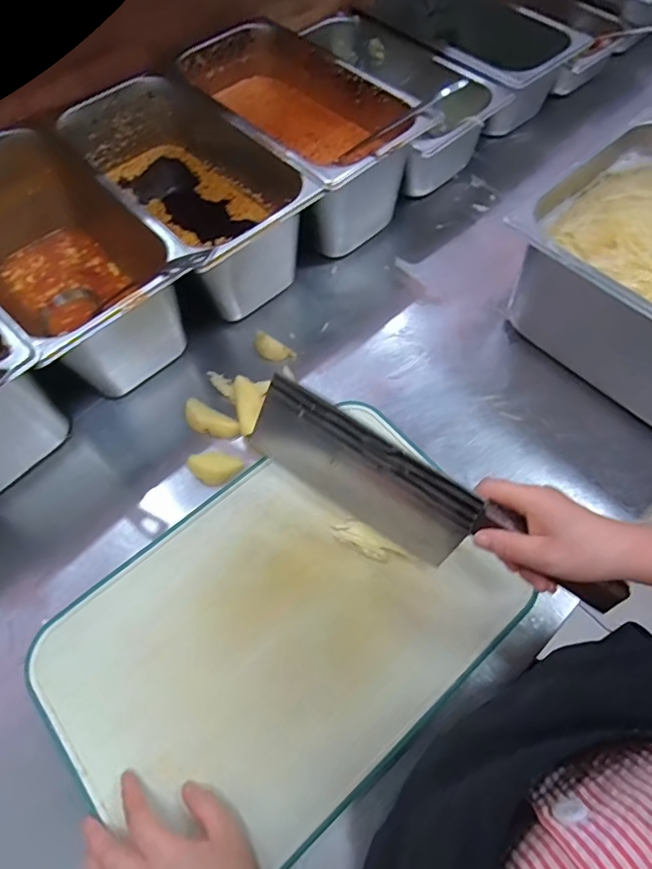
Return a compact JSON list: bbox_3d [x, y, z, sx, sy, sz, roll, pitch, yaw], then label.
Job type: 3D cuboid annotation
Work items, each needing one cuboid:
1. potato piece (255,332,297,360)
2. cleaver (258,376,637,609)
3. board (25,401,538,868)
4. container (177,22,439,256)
[{"bbox_3d":[-0.064,-0.103,0.581,0.054,0.014,0.028,35,69,16],"label":"potato piece"},{"bbox_3d":[0.078,0.053,0.412,0.307,0.096,0.026,29,47,10],"label":"cleaver"},{"bbox_3d":[-0.032,0.163,0.450,0.392,0.022,0.272,-39,70,-17],"label":"board"},{"bbox_3d":[-0.032,-0.368,0.641,0.167,0.147,0.302,-36,69,-15],"label":"container"}]

